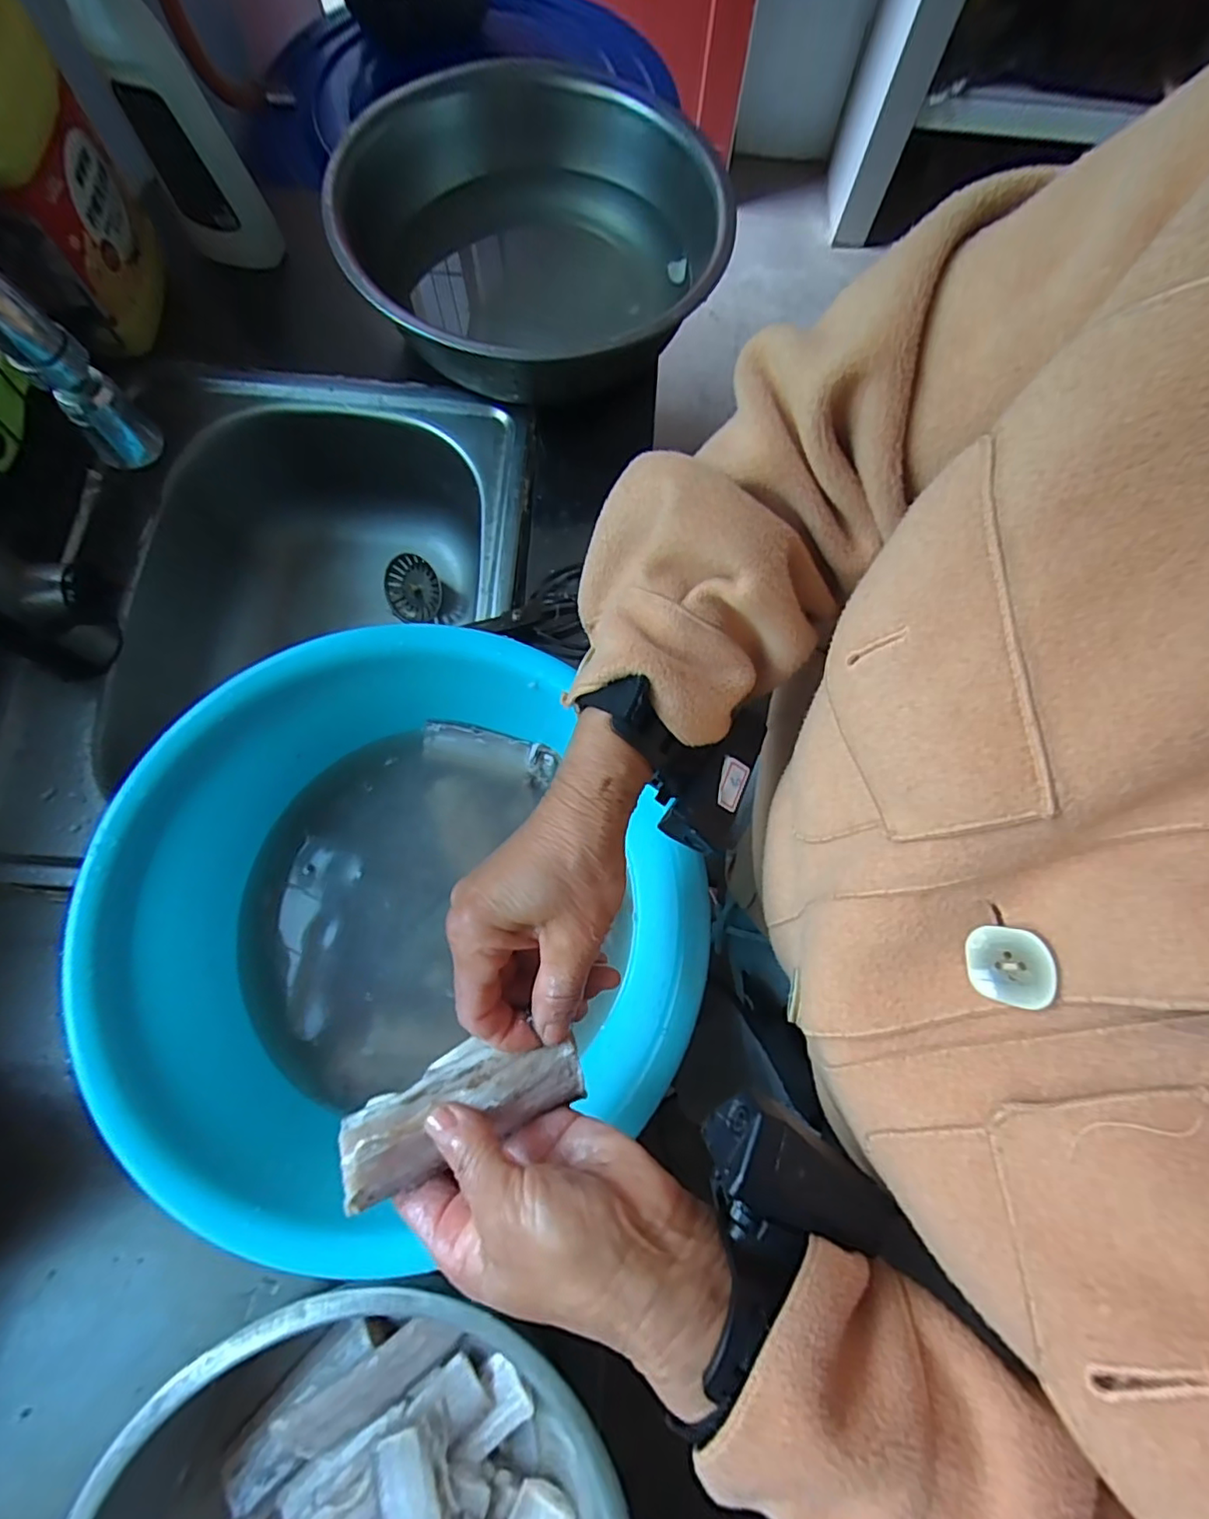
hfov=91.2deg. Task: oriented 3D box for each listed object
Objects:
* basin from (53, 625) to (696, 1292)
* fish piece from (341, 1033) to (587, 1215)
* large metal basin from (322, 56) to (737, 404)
[{"bbox_3d":[-0.126,0.091,0.370,0.302,0.107,0.307,0,75,0],"label":"basin"},{"bbox_3d":[-0.060,0.147,0.254,0.100,0.015,0.041,-15,75,-17],"label":"fish piece"},{"bbox_3d":[-0.058,-0.463,0.549,0.326,0.121,0.326,0,75,0],"label":"large metal basin"}]

